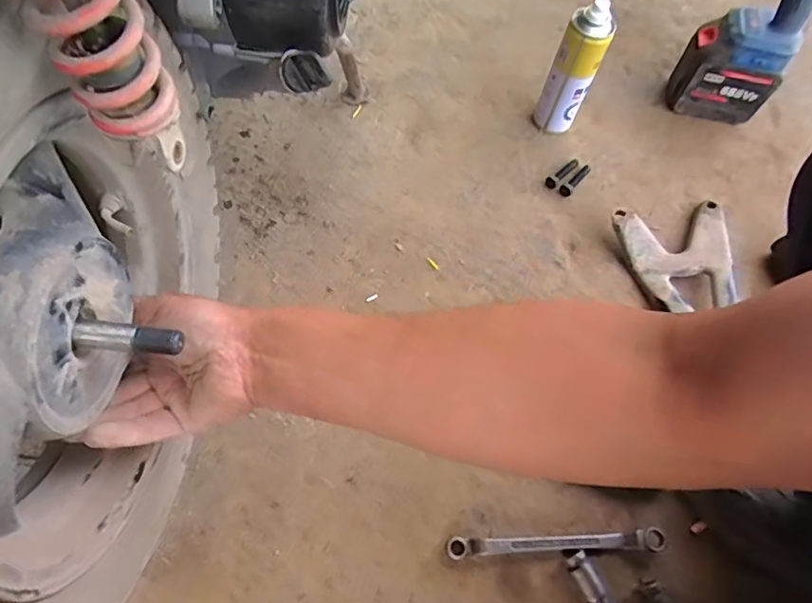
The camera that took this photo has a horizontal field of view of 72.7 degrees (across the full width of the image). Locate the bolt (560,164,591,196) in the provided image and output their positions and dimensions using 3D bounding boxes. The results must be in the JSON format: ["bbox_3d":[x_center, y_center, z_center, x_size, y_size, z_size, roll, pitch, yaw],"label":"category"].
[{"bbox_3d":[0.214,-0.153,0.692,0.014,0.014,0.058,39,68,16],"label":"bolt"}]

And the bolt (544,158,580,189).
[{"bbox_3d":[0.198,-0.164,0.698,0.015,0.012,0.058,41,68,17],"label":"bolt"}]

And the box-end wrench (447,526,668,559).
[{"bbox_3d":[0.134,0.216,0.492,0.191,0.013,0.020,0,63,-2],"label":"box-end wrench"}]

